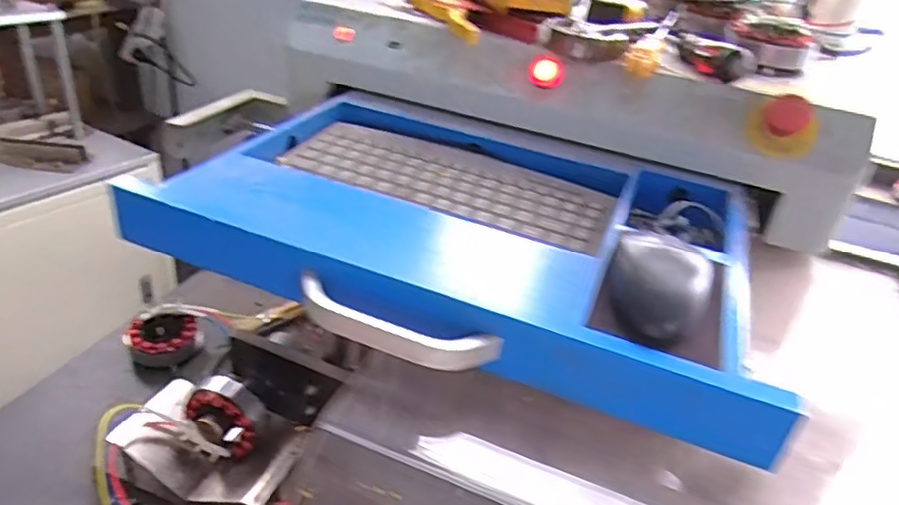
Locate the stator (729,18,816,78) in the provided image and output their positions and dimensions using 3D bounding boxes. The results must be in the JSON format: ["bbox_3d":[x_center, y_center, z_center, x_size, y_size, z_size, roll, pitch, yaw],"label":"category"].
[{"bbox_3d":[0.342,-0.224,0.670,0.084,0.042,0.089,22,35,24],"label":"stator"}]

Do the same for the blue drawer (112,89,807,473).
[{"bbox_3d":[0.020,-0.031,0.508,0.464,0.070,0.314,16,33,15],"label":"blue drawer"}]

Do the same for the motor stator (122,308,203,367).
[{"bbox_3d":[-0.379,0.110,0.827,0.083,0.047,0.078,5,32,-3],"label":"motor stator"}]

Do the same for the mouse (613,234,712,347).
[{"bbox_3d":[0.133,0.020,0.399,0.058,0.034,0.083,17,33,16],"label":"mouse"}]

